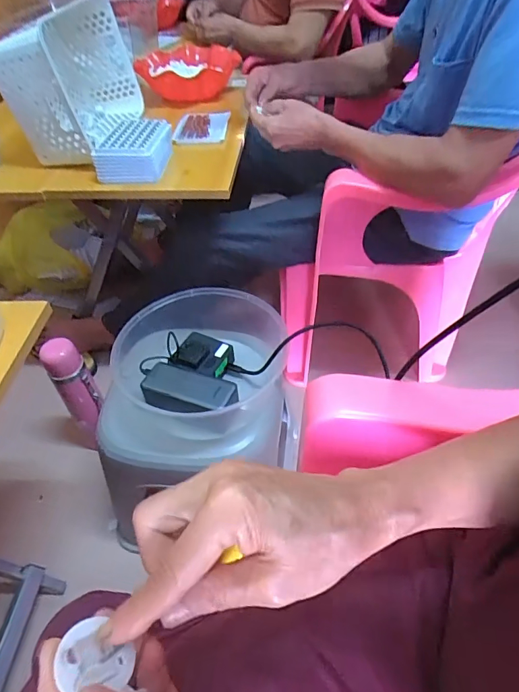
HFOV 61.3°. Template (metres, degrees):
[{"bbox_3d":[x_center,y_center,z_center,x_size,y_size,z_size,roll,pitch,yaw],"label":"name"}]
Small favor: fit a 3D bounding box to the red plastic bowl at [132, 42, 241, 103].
[{"bbox_3d":[-0.147,-0.605,0.965,0.205,0.062,0.224,2,46,5],"label":"red plastic bowl"}]

